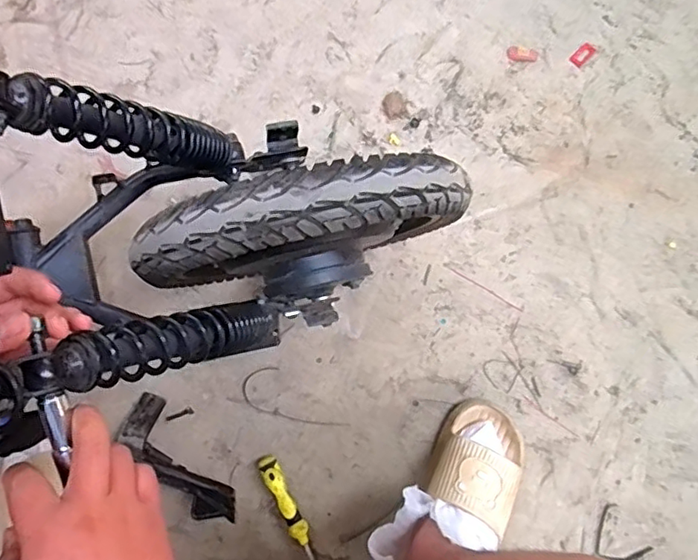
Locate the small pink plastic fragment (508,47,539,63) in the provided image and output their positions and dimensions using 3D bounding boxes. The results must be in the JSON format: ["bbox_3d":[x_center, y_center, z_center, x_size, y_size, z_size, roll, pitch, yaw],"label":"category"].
[{"bbox_3d":[0.299,-0.387,0.963,0.052,0.004,0.029,10,74,5],"label":"small pink plastic fragment"}]

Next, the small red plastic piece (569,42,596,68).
[{"bbox_3d":[0.402,-0.386,0.959,0.049,0.004,0.026,-44,77,-10],"label":"small red plastic piece"}]

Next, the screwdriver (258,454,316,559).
[{"bbox_3d":[-0.069,0.342,0.772,0.027,0.031,0.211,-28,75,-6],"label":"screwdriver"}]

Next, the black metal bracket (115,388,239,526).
[{"bbox_3d":[-0.240,0.256,0.791,0.226,0.063,0.076,41,79,12],"label":"black metal bracket"}]

